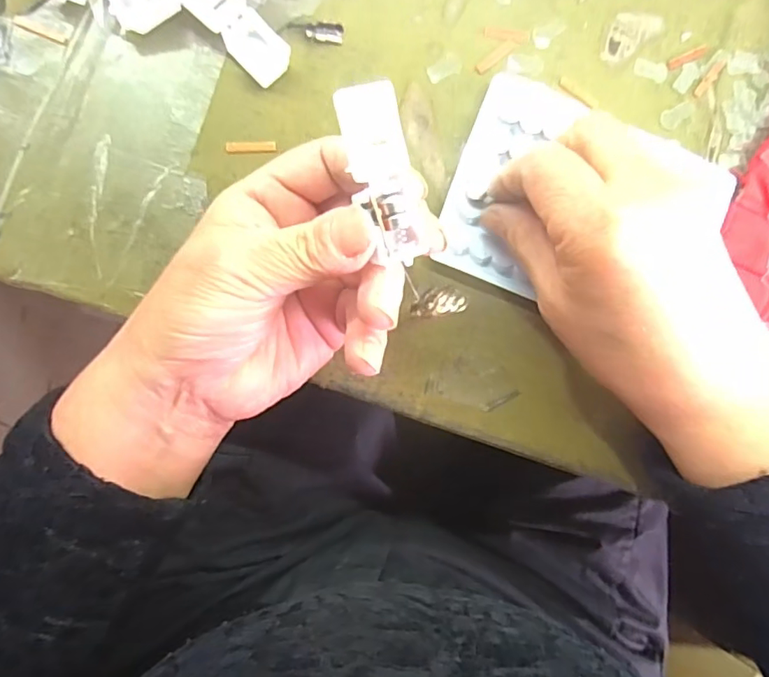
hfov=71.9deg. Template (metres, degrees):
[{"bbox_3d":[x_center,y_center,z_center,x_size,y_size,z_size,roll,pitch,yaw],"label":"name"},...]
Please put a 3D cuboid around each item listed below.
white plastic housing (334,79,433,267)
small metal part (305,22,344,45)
[{"bbox_3d":[0.000,-0.053,0.174,0.022,0.010,0.056,-21,110,-7],"label":"white plastic housing"},{"bbox_3d":[-0.028,-0.141,0.244,0.017,0.004,0.010,1,90,-7],"label":"small metal part"}]

